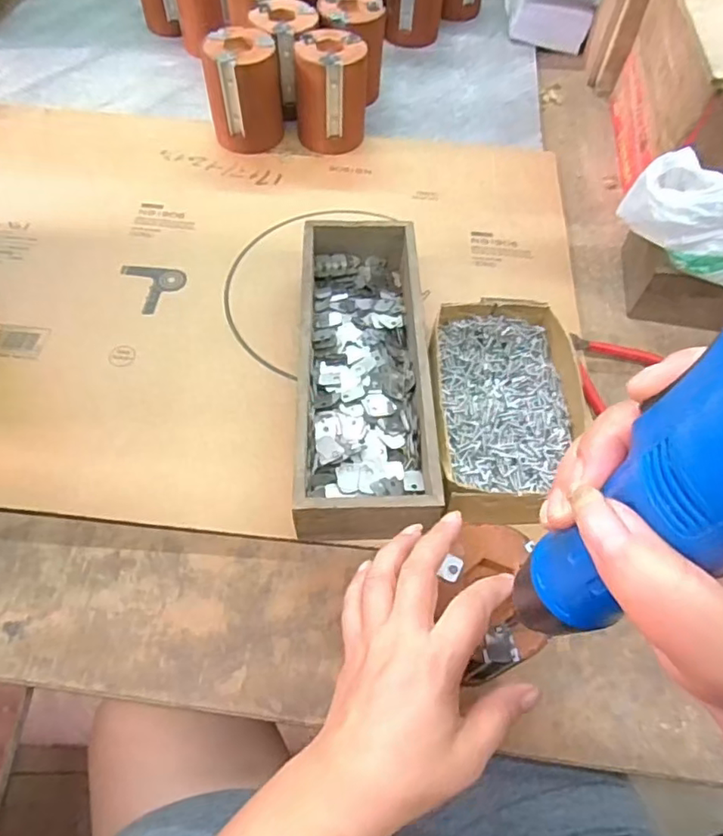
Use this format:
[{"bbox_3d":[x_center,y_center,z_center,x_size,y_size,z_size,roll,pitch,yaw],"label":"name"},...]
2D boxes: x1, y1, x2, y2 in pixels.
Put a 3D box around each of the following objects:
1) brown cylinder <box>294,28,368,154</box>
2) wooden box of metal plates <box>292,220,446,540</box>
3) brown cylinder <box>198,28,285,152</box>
[{"bbox_3d":[-0.034,-0.369,0.651,0.079,0.099,0.083,-3,60,-4],"label":"brown cylinder"},{"bbox_3d":[0.001,-0.040,0.475,0.099,0.070,0.287,0,59,-3],"label":"wooden box of metal plates"},{"bbox_3d":[-0.131,-0.367,0.645,0.079,0.102,0.078,-9,60,-8],"label":"brown cylinder"}]

